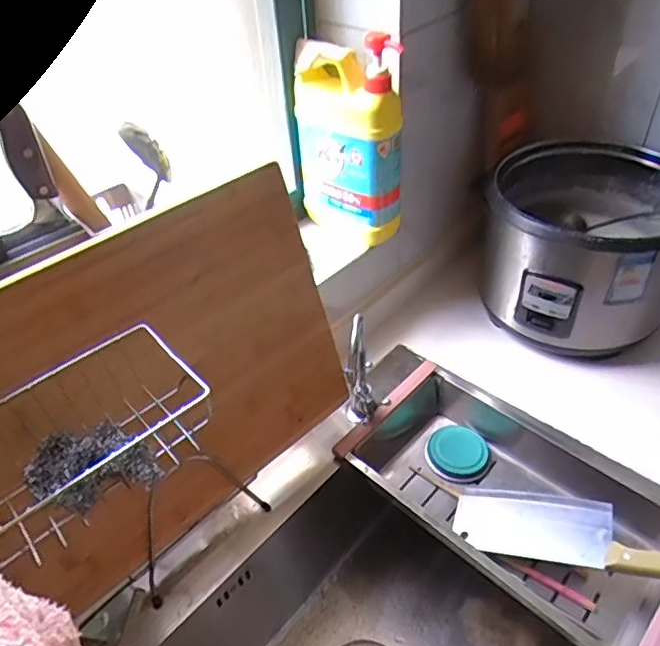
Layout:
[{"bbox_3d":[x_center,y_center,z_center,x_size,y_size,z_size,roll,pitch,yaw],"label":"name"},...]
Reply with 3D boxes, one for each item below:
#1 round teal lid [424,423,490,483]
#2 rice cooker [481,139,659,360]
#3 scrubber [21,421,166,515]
[{"bbox_3d":[0.168,0.170,0.758,0.078,0.018,0.082,-2,41,2],"label":"round teal lid"},{"bbox_3d":[0.362,-0.112,0.795,0.272,0.216,0.271,17,45,22],"label":"rice cooker"},{"bbox_3d":[-0.175,0.102,0.421,0.095,0.023,0.062,-9,41,-5],"label":"scrubber"}]

